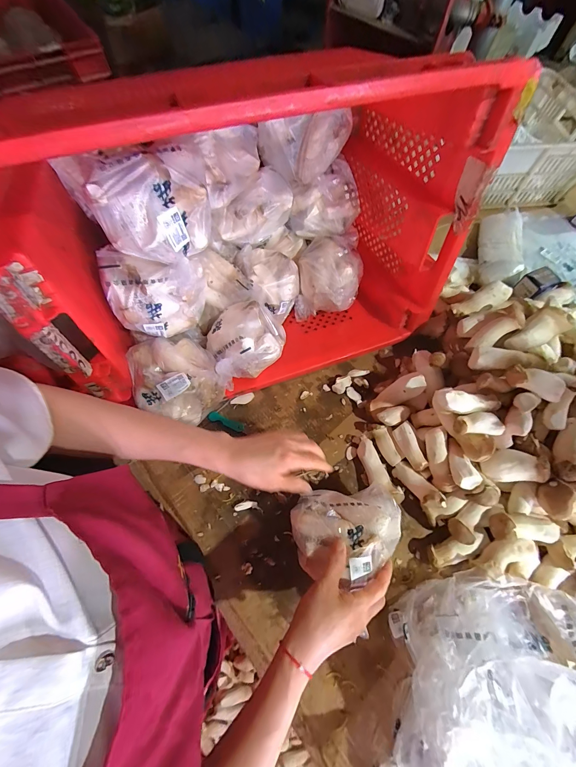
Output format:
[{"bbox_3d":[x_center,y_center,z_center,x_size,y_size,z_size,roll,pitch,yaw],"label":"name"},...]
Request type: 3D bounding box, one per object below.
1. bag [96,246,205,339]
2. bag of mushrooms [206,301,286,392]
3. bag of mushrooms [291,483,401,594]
[{"bbox_3d":[-0.200,-0.137,0.477,0.135,0.113,0.082,-5,65,-6],"label":"bag"},{"bbox_3d":[-0.078,-0.076,0.555,0.147,0.096,0.121,-36,72,-18],"label":"bag of mushrooms"},{"bbox_3d":[0.085,0.207,0.429,0.153,0.077,0.112,-4,65,-6],"label":"bag of mushrooms"}]

